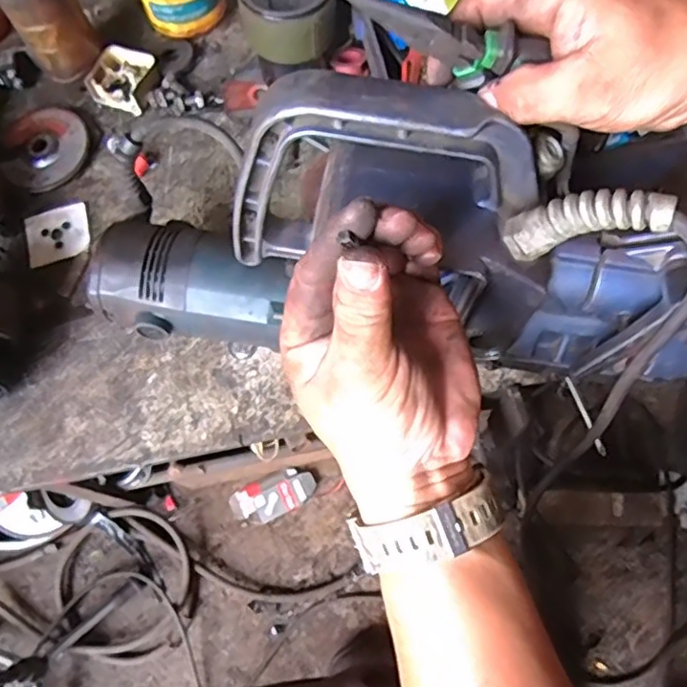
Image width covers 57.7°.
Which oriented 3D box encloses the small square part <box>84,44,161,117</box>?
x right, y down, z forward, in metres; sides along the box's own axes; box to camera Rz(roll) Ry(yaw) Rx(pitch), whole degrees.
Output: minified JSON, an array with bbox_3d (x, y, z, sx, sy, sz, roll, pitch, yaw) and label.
[{"bbox_3d":[-0.225,-0.271,0.639,0.064,0.020,0.062,14,70,8],"label":"small square part"}]

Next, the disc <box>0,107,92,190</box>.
[{"bbox_3d":[-0.304,-0.200,0.628,0.088,0.017,0.102,-40,72,-12],"label":"disc"}]

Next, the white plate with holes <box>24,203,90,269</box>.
[{"bbox_3d":[-0.271,-0.104,0.593,0.057,0.004,0.057,-18,69,-4],"label":"white plate with holes"}]

